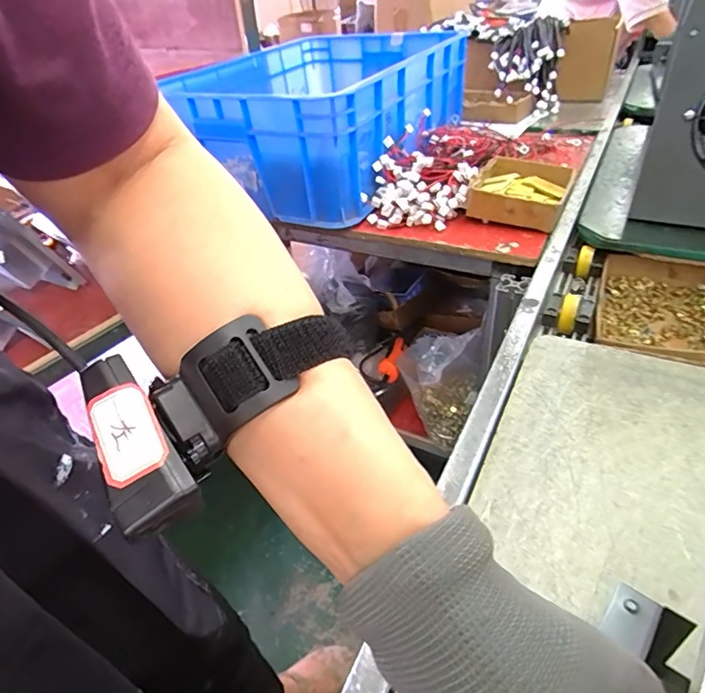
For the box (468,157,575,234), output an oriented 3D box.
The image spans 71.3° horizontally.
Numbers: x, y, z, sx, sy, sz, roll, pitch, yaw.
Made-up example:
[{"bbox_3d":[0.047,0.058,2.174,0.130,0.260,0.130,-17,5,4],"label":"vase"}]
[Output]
[{"bbox_3d":[0.268,-0.248,0.784,0.137,0.043,0.181,13,41,24],"label":"box"}]

